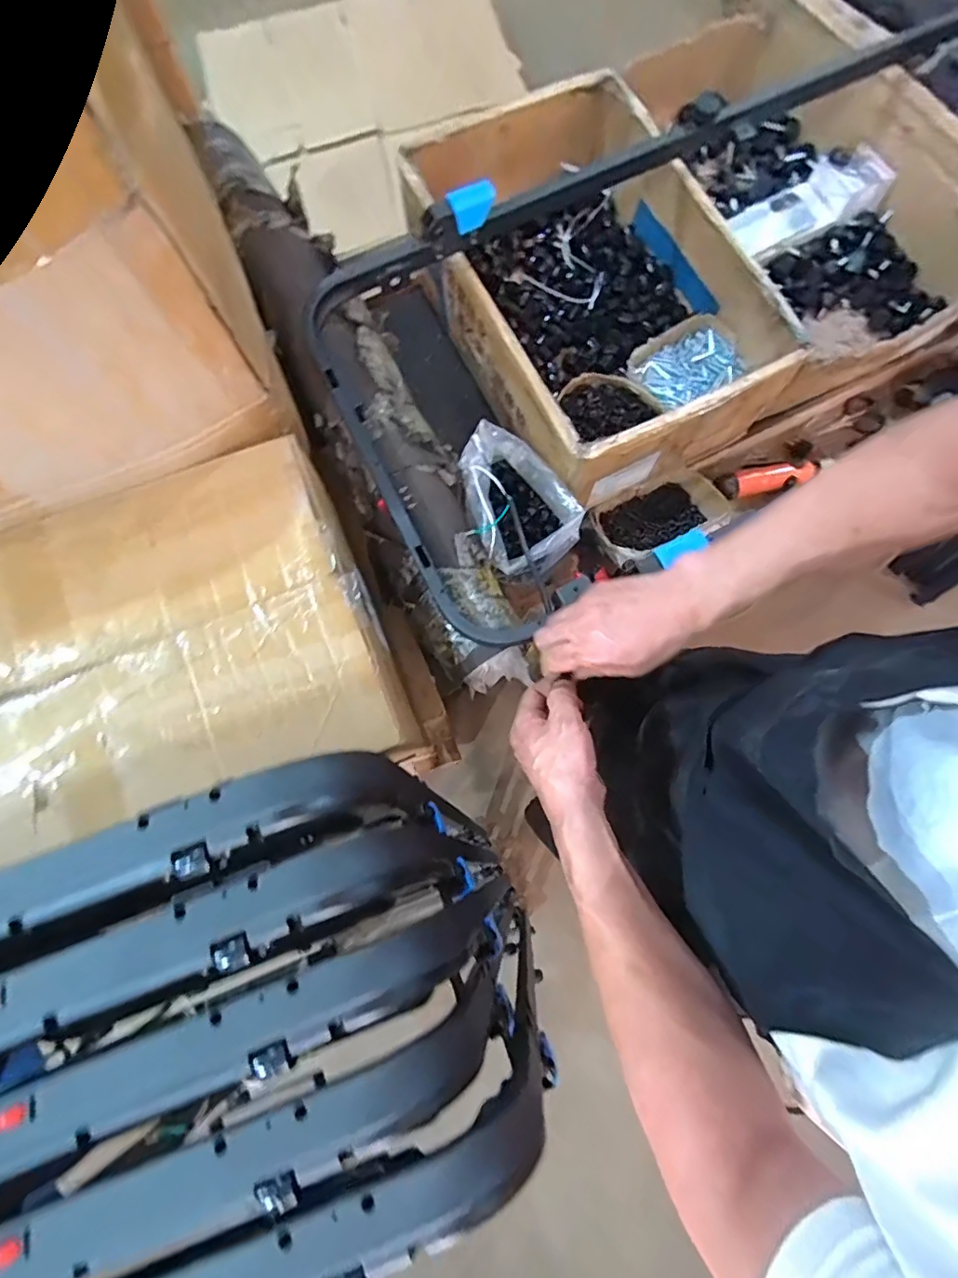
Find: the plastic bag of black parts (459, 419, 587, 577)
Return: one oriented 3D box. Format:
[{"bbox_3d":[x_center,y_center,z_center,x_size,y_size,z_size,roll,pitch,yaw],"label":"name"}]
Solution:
[{"bbox_3d":[0.042,-0.177,0.695,0.125,0.141,0.183,-37,81,-6],"label":"plastic bag of black parts"}]

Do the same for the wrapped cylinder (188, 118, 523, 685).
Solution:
[{"bbox_3d":[-0.163,-0.330,0.652,0.142,0.090,0.823,-28,80,-5],"label":"wrapped cylinder"}]

